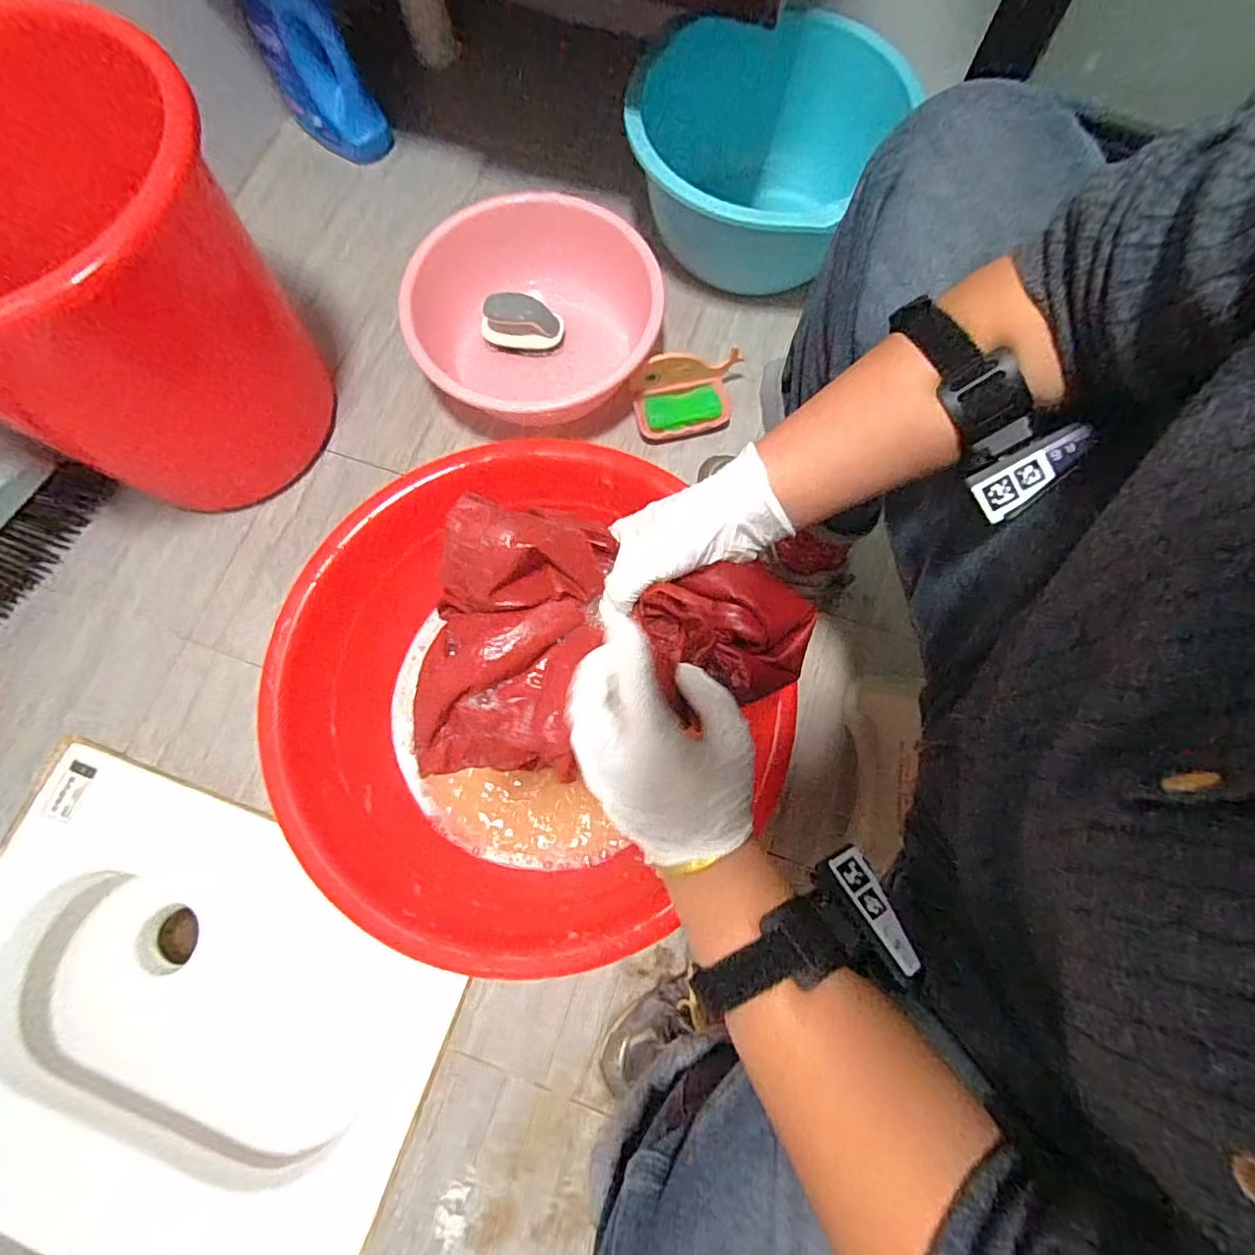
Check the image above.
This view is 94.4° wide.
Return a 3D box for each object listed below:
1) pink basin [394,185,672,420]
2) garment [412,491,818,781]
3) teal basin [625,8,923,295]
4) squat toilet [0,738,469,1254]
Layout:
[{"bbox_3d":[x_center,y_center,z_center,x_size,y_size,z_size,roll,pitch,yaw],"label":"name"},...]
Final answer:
[{"bbox_3d":[-0.131,-0.399,0.769,0.287,0.111,0.311,0,75,1],"label":"pink basin"},{"bbox_3d":[-0.006,0.011,0.348,0.240,0.077,0.147,2,75,1],"label":"garment"},{"bbox_3d":[0.166,-0.614,0.791,0.317,0.171,0.321,0,75,-1],"label":"teal basin"},{"bbox_3d":[-0.483,0.433,0.695,0.527,0.201,0.417,18,75,4],"label":"squat toilet"}]

